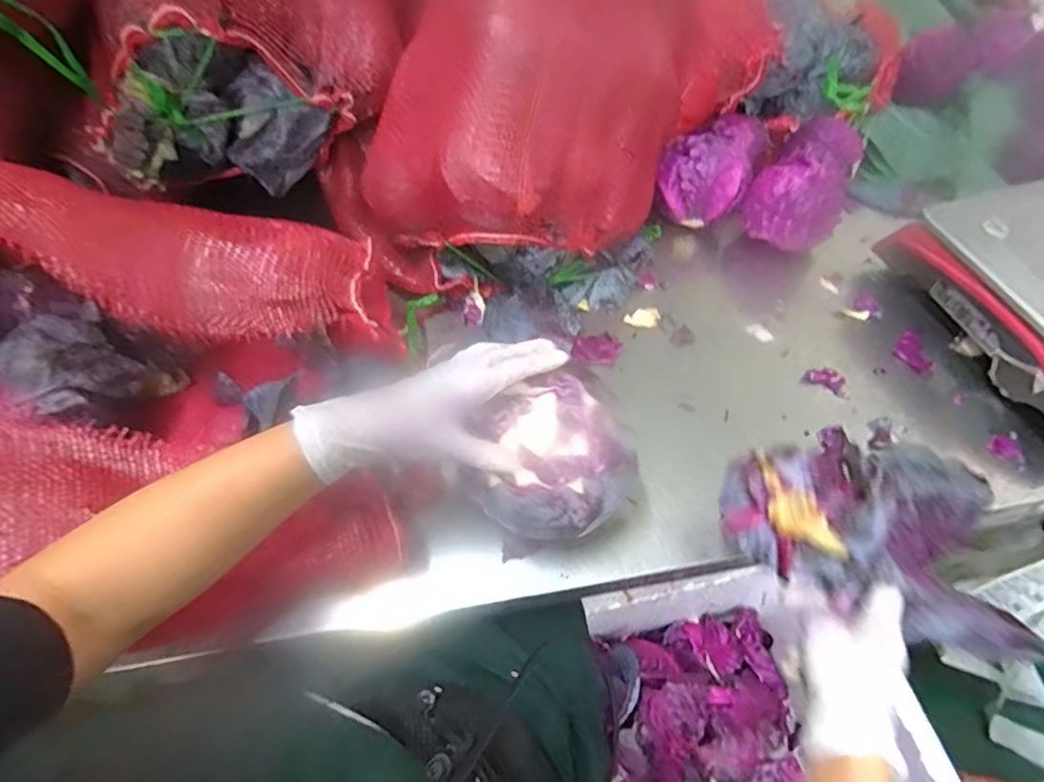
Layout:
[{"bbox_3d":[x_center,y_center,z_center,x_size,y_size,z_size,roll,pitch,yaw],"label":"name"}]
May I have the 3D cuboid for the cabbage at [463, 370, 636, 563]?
[{"bbox_3d":[0.021,0.075,0.468,0.114,0.123,0.108,0,56,0],"label":"cabbage"}]

